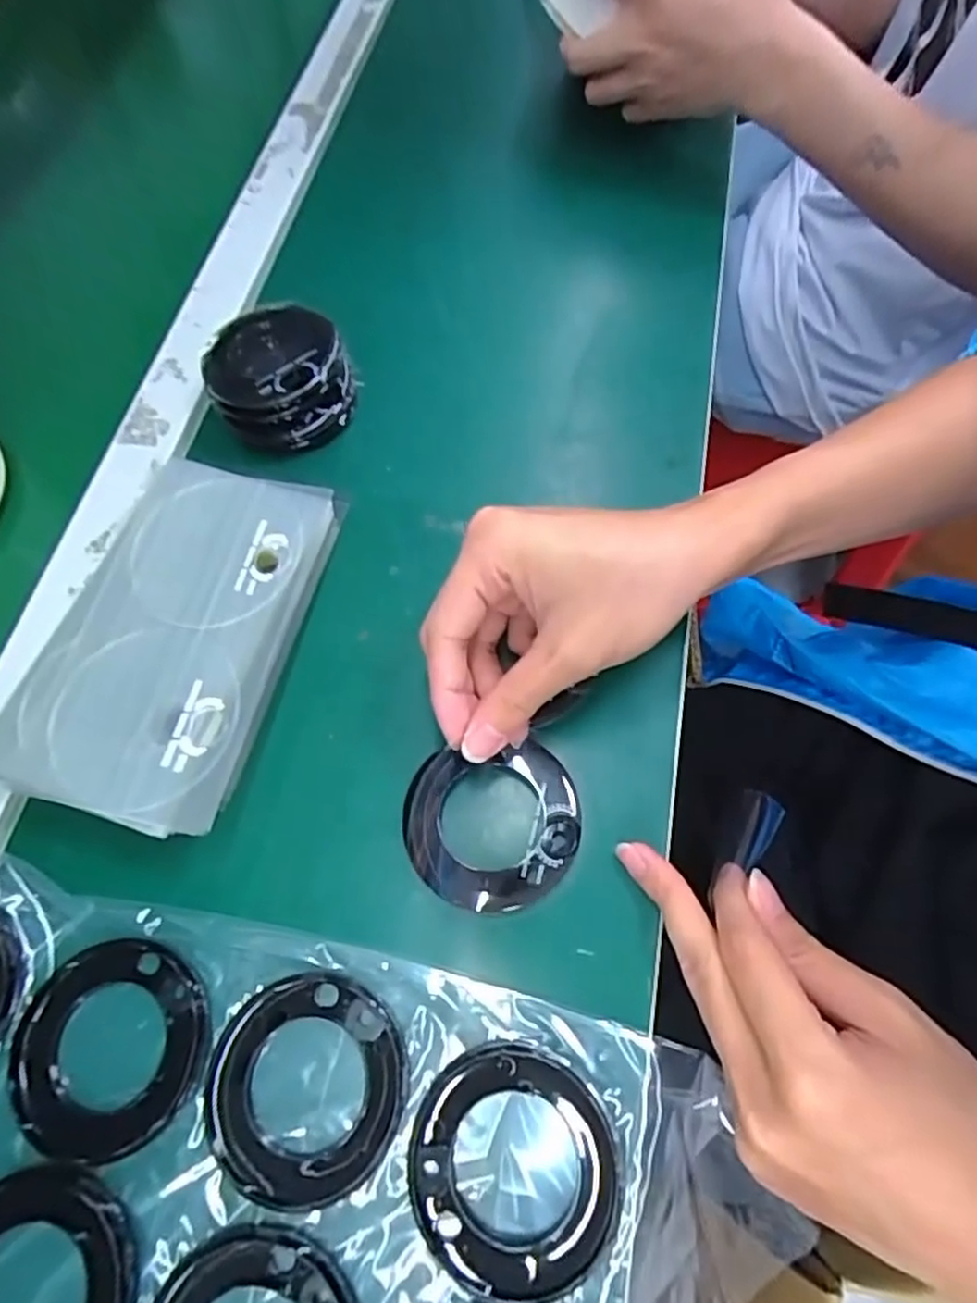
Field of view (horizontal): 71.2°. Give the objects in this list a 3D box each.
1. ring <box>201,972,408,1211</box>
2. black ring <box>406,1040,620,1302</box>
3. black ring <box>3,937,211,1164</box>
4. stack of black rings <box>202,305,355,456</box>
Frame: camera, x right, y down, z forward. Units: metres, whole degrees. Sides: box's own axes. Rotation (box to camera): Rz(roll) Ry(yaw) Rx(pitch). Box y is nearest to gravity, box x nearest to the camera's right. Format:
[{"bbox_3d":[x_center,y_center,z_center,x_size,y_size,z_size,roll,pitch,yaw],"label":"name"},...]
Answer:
[{"bbox_3d":[-0.072,0.170,0.268,0.078,0.004,0.075,-1,66,1],"label":"ring"},{"bbox_3d":[0.009,0.191,0.253,0.075,0.005,0.077,-1,66,1],"label":"black ring"},{"bbox_3d":[-0.154,0.159,0.276,0.078,0.004,0.076,-1,66,1],"label":"black ring"},{"bbox_3d":[-0.120,-0.160,0.395,0.079,0.035,0.079,-17,67,-6],"label":"stack of black rings"}]

